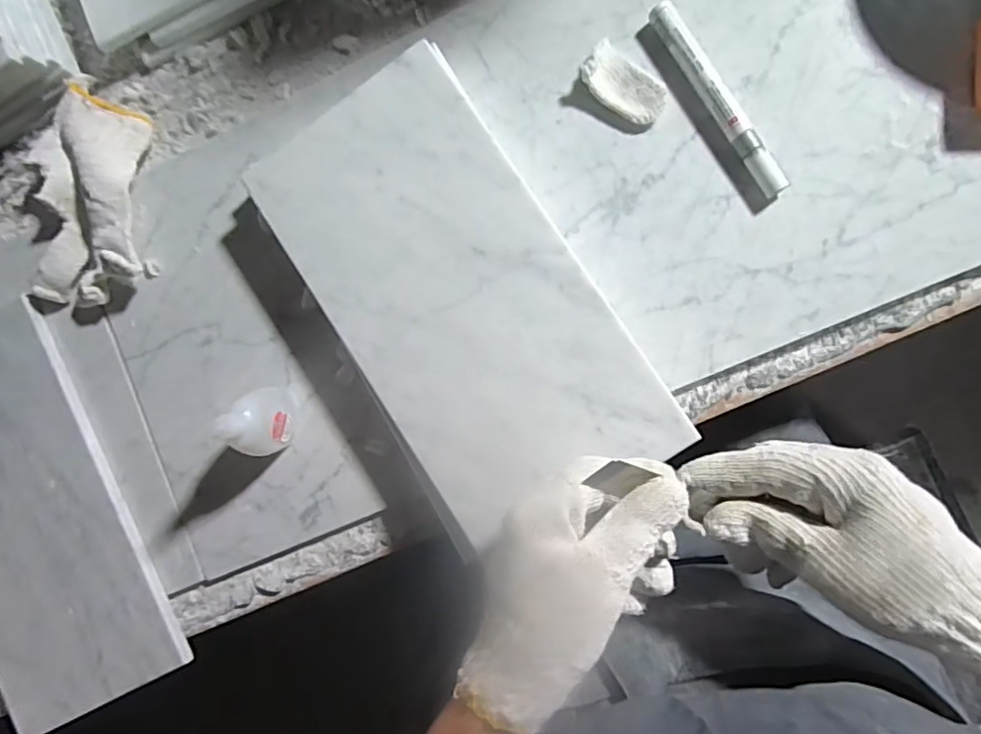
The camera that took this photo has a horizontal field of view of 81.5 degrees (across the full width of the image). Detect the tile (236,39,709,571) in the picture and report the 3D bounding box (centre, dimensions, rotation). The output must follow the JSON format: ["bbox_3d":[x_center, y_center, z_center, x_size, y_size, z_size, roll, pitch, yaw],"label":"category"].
[{"bbox_3d":[-0.023,-0.048,0.359,0.159,0.007,0.288,-31,85,6],"label":"tile"}]

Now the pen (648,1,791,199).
[{"bbox_3d":[0.147,-0.173,0.369,0.016,0.016,0.143,-31,84,6],"label":"pen"}]

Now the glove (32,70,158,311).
[{"bbox_3d":[-0.297,-0.133,0.423,0.098,0.033,0.172,5,89,8],"label":"glove"}]

